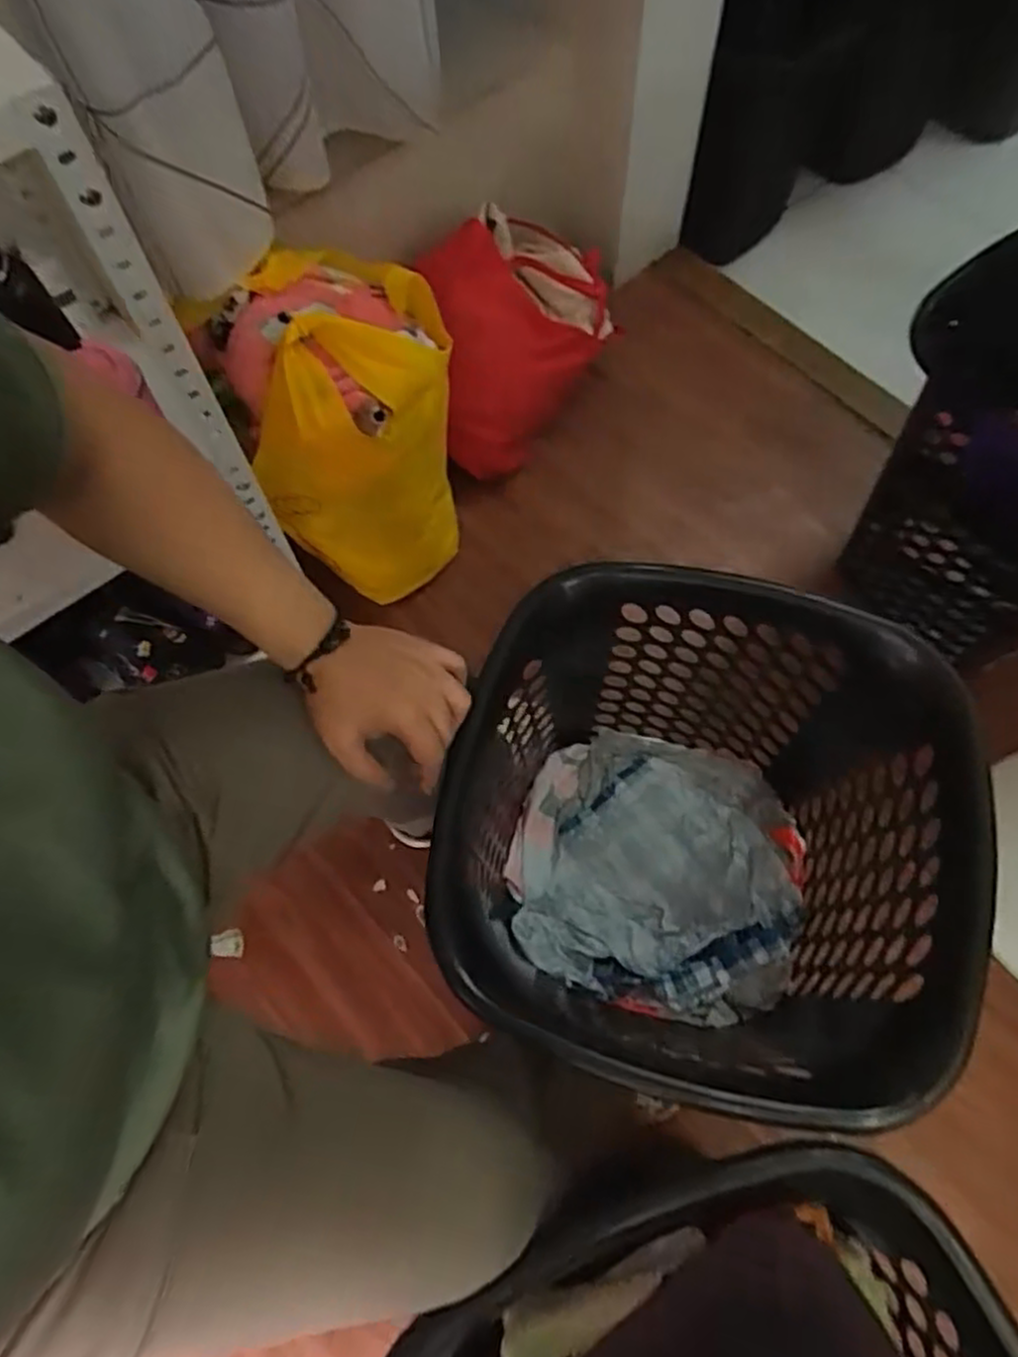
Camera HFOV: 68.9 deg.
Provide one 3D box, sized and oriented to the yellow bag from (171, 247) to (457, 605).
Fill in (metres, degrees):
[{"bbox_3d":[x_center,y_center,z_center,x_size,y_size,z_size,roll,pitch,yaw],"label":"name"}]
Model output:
[{"bbox_3d":[-0.205,-0.352,1.018,0.268,0.346,0.322,-23,68,-8],"label":"yellow bag"}]

